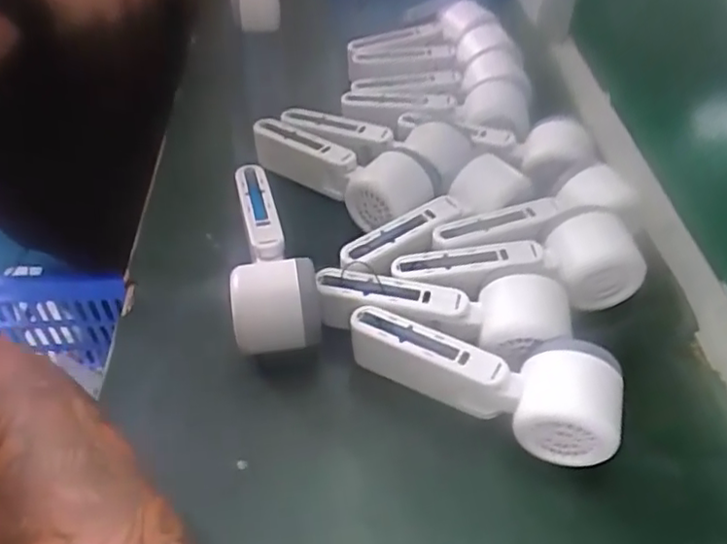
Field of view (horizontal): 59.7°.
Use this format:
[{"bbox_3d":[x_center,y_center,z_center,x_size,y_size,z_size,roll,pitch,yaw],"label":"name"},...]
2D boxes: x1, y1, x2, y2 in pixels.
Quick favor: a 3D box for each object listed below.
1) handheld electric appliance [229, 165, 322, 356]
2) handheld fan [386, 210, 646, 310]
[{"bbox_3d":[-0.066,-0.014,0.465,0.056,0.053,0.157,-4,47,-6],"label":"handheld electric appliance"},{"bbox_3d":[0.104,-0.004,0.433,0.163,0.051,0.054,-7,47,-8],"label":"handheld fan"}]

